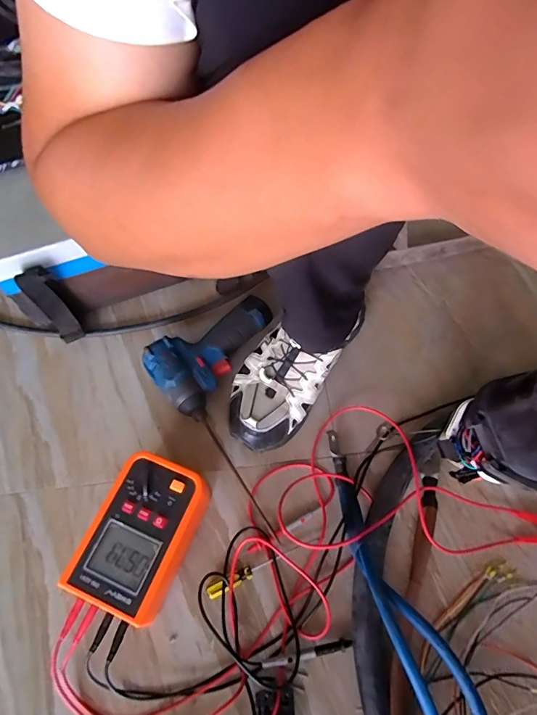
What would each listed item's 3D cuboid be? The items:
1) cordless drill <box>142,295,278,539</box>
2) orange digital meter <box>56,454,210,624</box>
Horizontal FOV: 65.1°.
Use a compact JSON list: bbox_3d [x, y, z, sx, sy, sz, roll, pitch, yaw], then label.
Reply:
[{"bbox_3d":[-0.018,0.046,0.552,0.190,0.060,0.276,-38,68,-16],"label":"cordless drill"},{"bbox_3d":[-0.139,0.200,0.479,0.105,0.065,0.158,18,66,14],"label":"orange digital meter"}]

